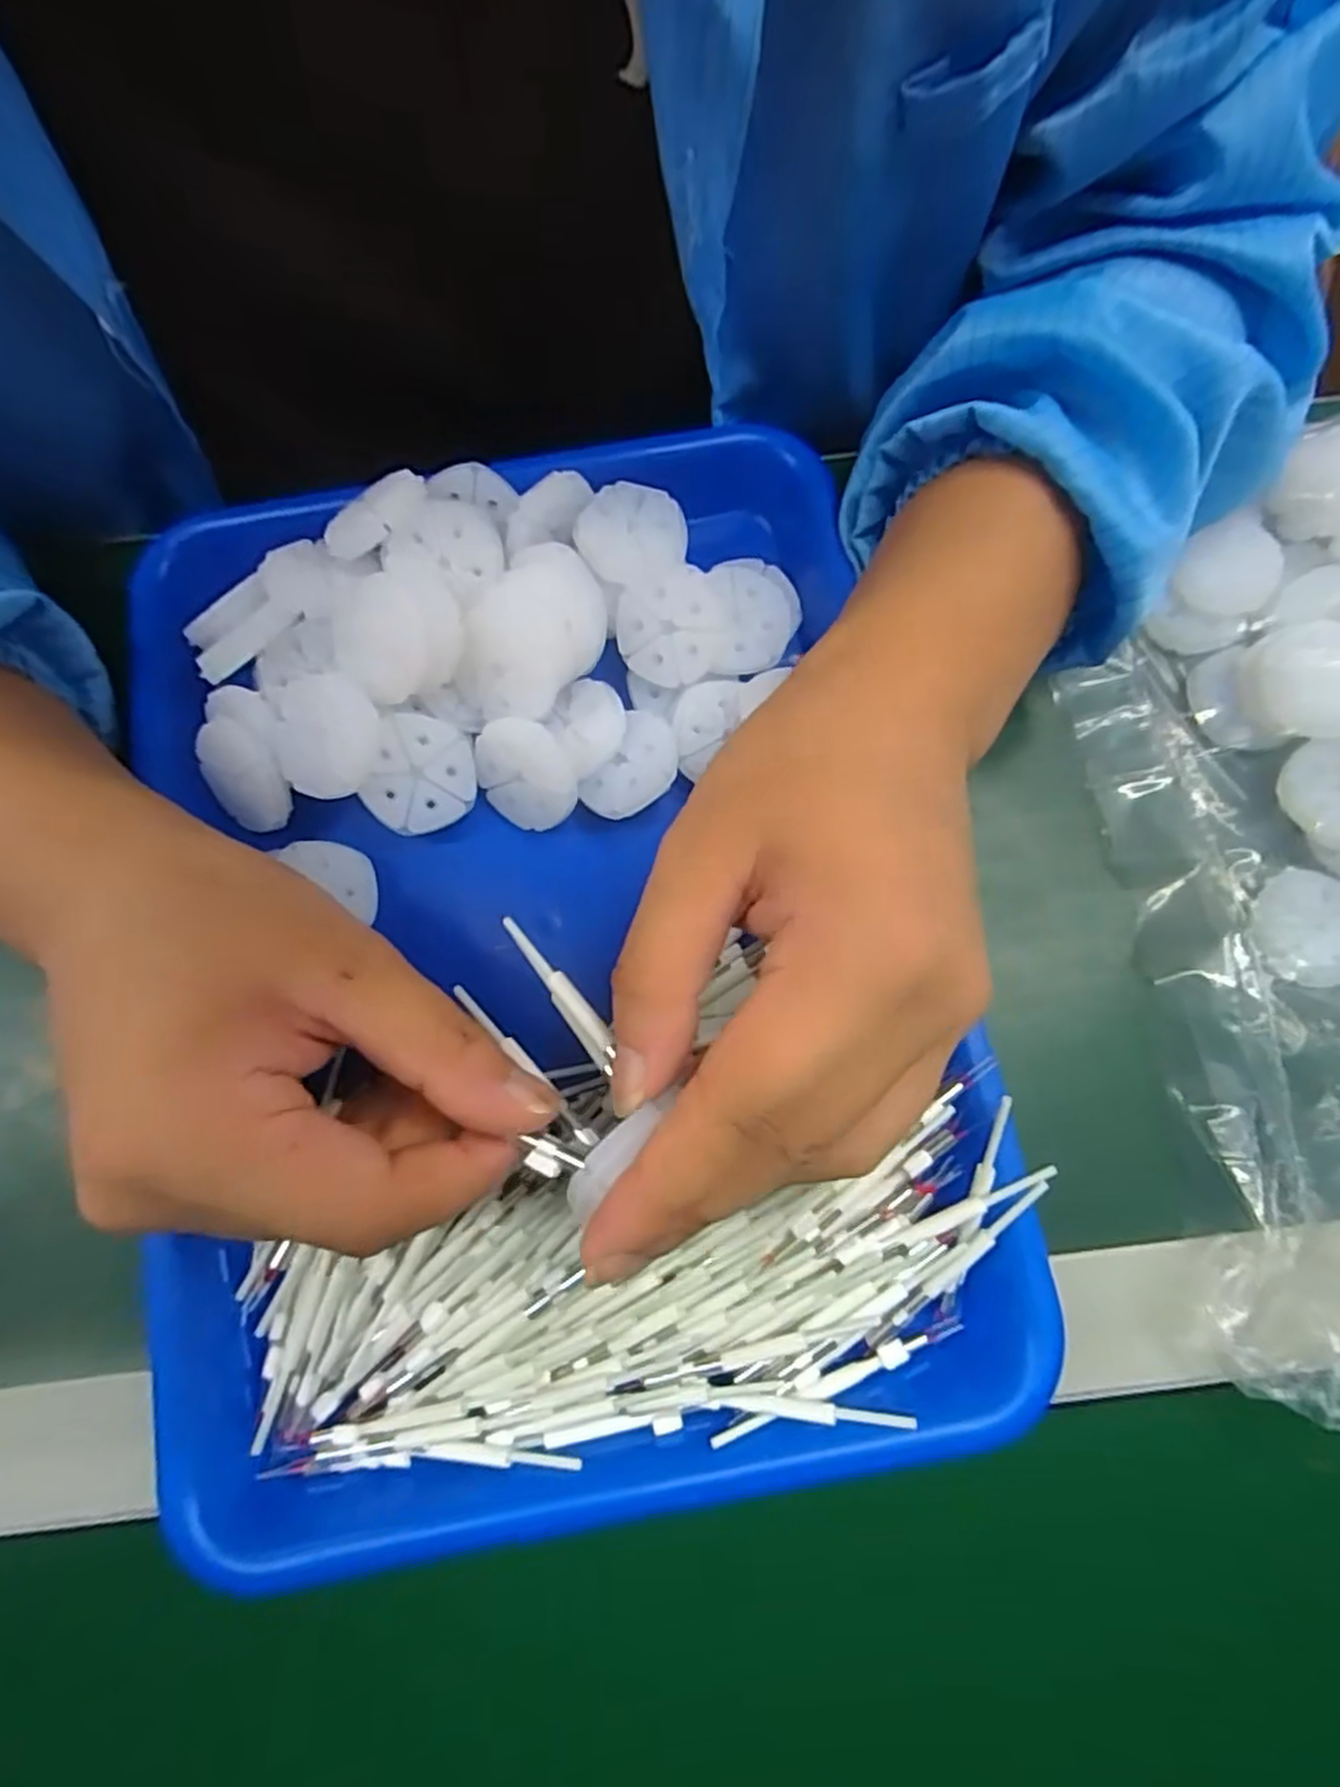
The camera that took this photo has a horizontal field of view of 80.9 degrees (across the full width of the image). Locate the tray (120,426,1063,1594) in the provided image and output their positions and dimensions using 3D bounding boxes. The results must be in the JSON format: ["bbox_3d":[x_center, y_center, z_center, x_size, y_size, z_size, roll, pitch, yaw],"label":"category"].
[{"bbox_3d":[-0.040,0.011,0.250,0.246,0.047,0.335,-11,77,-1],"label":"tray"}]

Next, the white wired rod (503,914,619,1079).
[{"bbox_3d":[-0.029,0.024,0.202,0.007,0.004,0.047,-37,70,-7],"label":"white wired rod"}]

